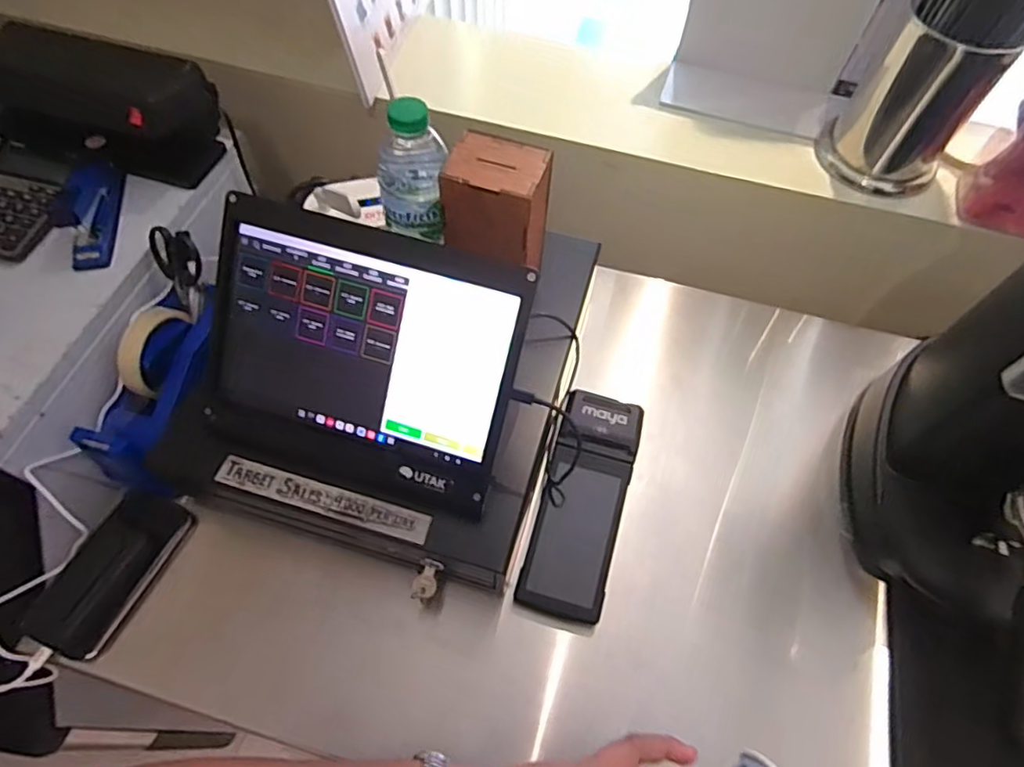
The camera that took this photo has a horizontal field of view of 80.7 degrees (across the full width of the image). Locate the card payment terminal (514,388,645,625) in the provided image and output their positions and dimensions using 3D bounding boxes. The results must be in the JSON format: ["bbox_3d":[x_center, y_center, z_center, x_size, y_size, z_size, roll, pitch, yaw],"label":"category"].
[{"bbox_3d":[0.070,0.111,0.584,0.078,0.043,0.208,15,61,7],"label":"card payment terminal"}]

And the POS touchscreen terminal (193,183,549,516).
[{"bbox_3d":[-0.124,-0.025,0.487,0.252,0.138,0.155,17,61,8],"label":"POS touchscreen terminal"}]

